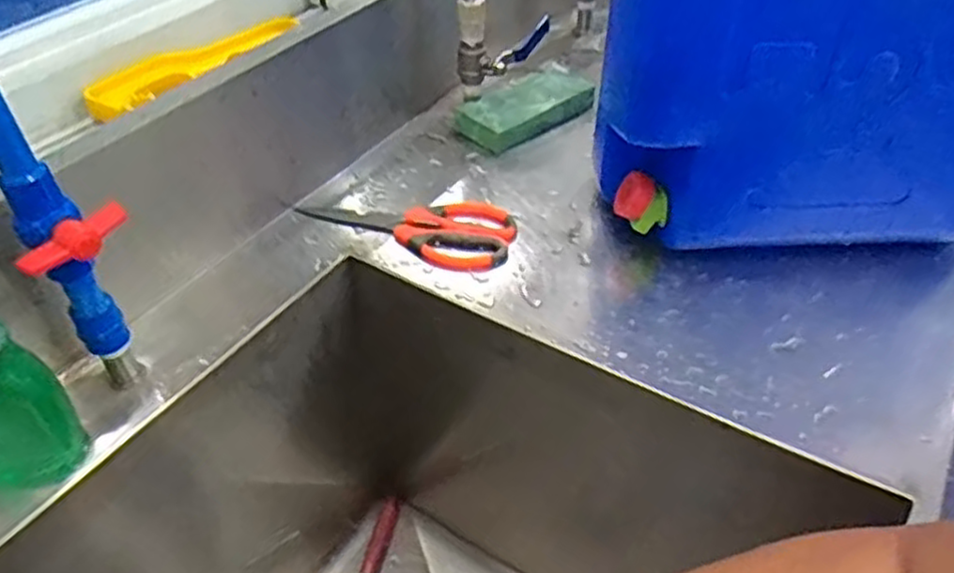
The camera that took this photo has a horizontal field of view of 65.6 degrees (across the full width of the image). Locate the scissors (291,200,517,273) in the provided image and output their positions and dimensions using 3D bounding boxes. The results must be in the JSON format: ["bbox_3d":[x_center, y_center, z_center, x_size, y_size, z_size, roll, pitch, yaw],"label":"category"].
[{"bbox_3d":[-0.062,-0.063,0.681,0.198,0.011,0.083,16,45,16],"label":"scissors"}]

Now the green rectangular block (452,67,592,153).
[{"bbox_3d":[0.055,-0.200,0.817,0.164,0.036,0.077,-23,48,-23],"label":"green rectangular block"}]

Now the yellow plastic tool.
[{"bbox_3d":[-0.233,-0.192,0.626,0.038,0.023,0.202,24,48,23],"label":"yellow plastic tool"}]

